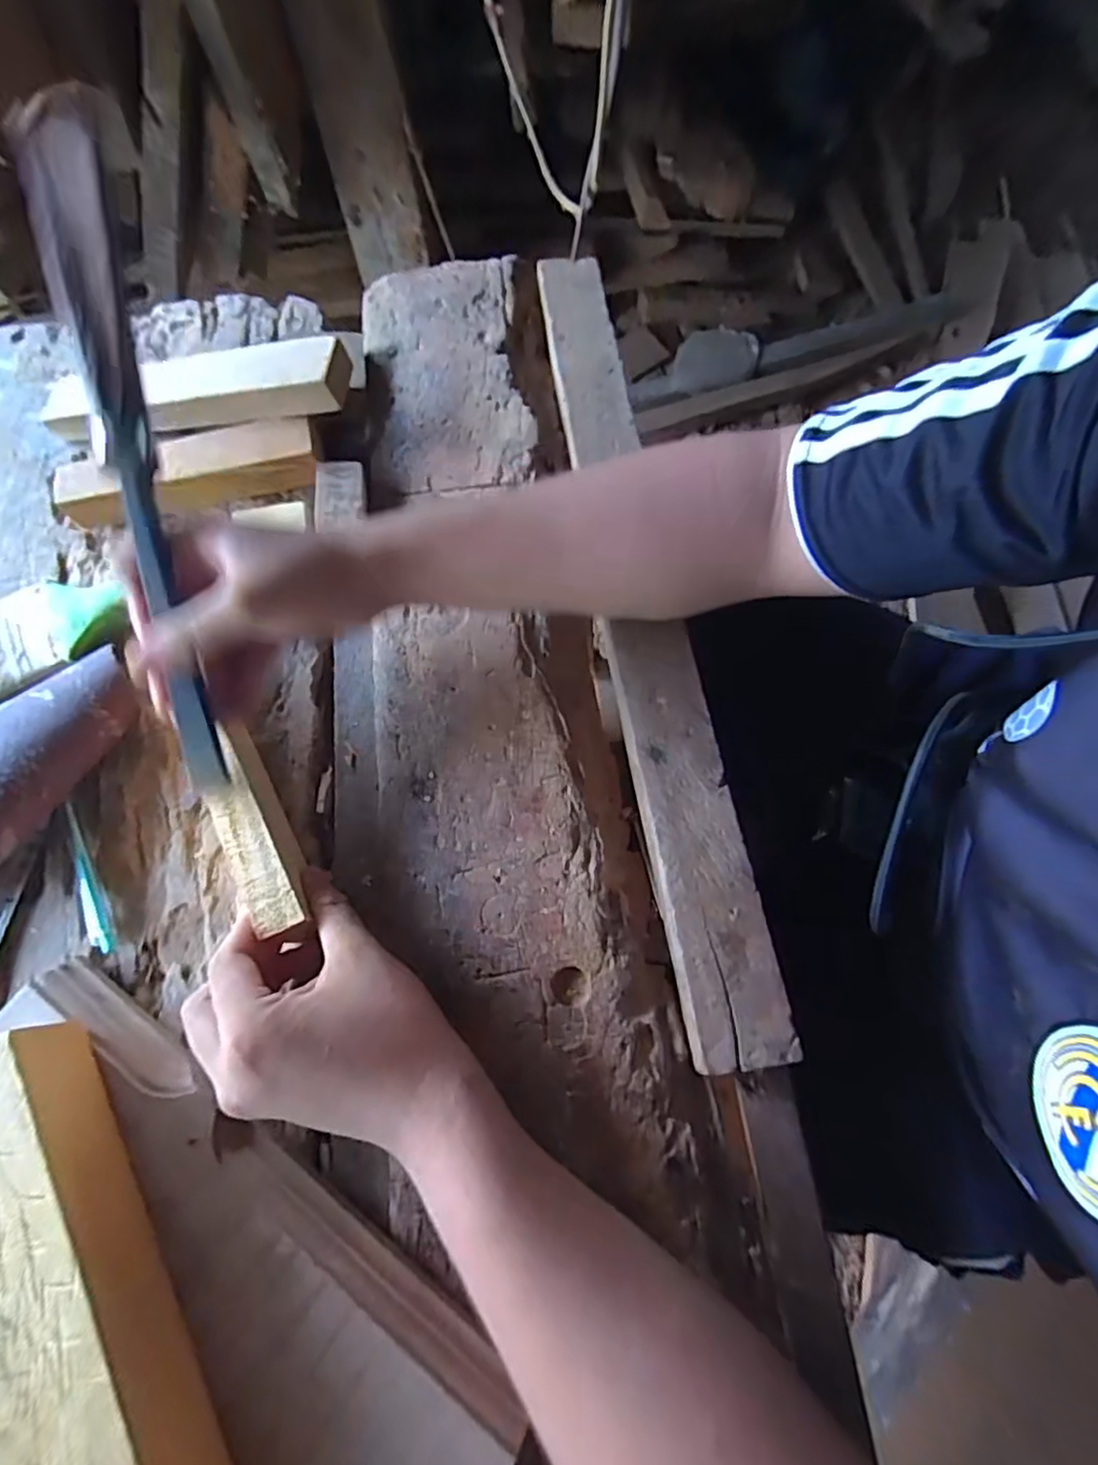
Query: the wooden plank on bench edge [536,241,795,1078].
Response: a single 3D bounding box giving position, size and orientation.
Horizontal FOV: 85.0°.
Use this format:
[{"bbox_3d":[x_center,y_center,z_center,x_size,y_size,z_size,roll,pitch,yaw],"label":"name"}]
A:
[{"bbox_3d":[0.056,-0.106,0.388,0.054,0.017,0.571,-8,69,-2],"label":"wooden plank on bench edge"}]

